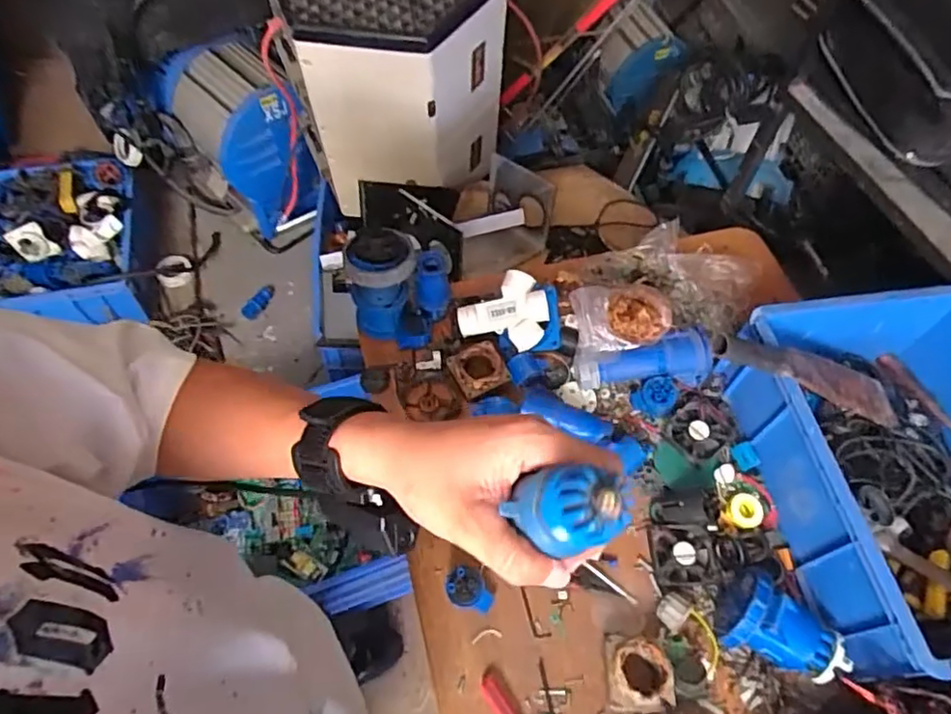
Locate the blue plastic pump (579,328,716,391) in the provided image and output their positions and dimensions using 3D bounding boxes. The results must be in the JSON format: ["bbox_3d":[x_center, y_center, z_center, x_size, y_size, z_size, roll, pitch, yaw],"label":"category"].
[{"bbox_3d":[0.272,0.008,0.949,0.185,0.056,0.073,-7,59,-8],"label":"blue plastic pump"}]

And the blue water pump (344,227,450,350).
[{"bbox_3d":[-0.125,-0.111,0.984,0.150,0.159,0.115,11,58,3],"label":"blue water pump"}]

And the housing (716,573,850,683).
[{"bbox_3d":[0.384,0.344,0.759,0.138,0.111,0.103,29,61,14],"label":"housing"}]

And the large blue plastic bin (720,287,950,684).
[{"bbox_3d":[0.618,0.150,0.839,0.411,0.172,0.469,-8,59,-8],"label":"large blue plastic bin"}]

